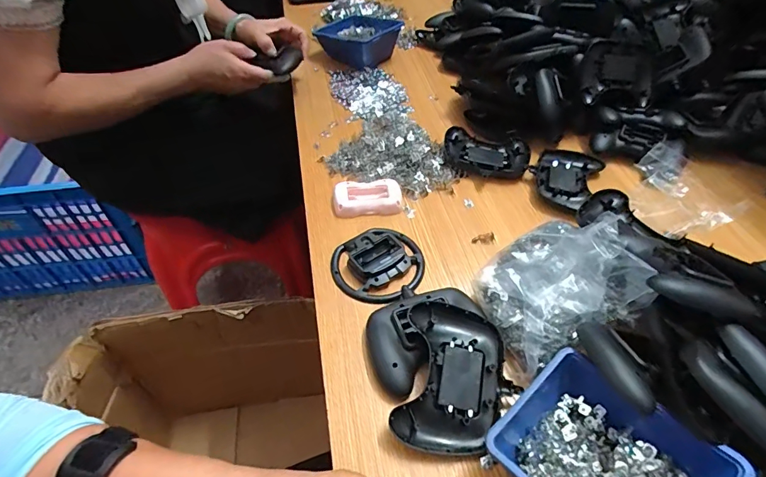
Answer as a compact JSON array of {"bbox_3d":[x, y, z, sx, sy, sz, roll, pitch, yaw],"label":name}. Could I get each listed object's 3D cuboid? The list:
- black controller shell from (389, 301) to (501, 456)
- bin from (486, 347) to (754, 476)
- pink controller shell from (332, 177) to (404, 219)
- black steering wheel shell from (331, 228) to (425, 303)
[{"bbox_3d":[0.058,0.122,0.370,0.101,0.022,0.125,-1,64,-5],"label":"black controller shell"},{"bbox_3d":[0.167,0.165,0.313,0.133,0.063,0.138,-34,57,-26],"label":"bin"},{"bbox_3d":[-0.020,-0.054,0.533,0.086,0.014,0.053,-4,49,-4],"label":"pink controller shell"},{"bbox_3d":[-0.004,0.023,0.469,0.097,0.017,0.102,0,49,0],"label":"black steering wheel shell"}]

